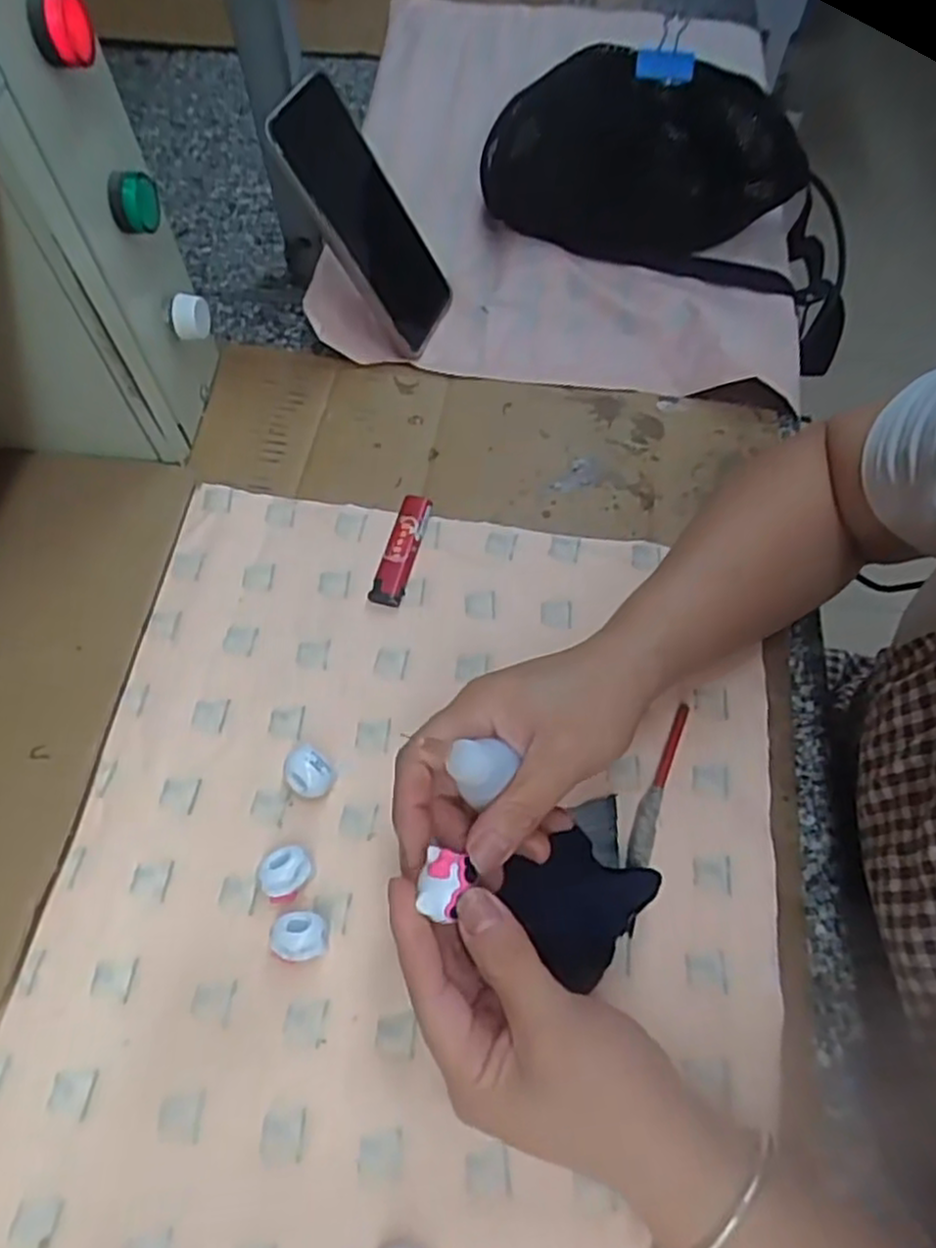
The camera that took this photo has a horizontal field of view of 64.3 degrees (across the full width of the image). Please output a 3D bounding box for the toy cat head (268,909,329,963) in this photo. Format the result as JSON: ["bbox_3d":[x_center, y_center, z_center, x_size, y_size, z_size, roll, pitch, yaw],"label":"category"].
[{"bbox_3d":[-0.076,0.143,0.340,0.025,0.017,0.021,-6,62,-5],"label":"toy cat head"}]

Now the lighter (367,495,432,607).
[{"bbox_3d":[-0.039,-0.045,0.452,0.019,0.013,0.075,14,62,6],"label":"lighter"}]

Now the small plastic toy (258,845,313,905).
[{"bbox_3d":[-0.086,0.118,0.353,0.021,0.019,0.024,39,67,18],"label":"small plastic toy"}]

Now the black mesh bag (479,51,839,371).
[{"bbox_3d":[0.171,-0.326,0.562,0.307,0.140,0.087,19,62,-6],"label":"black mesh bag"}]

